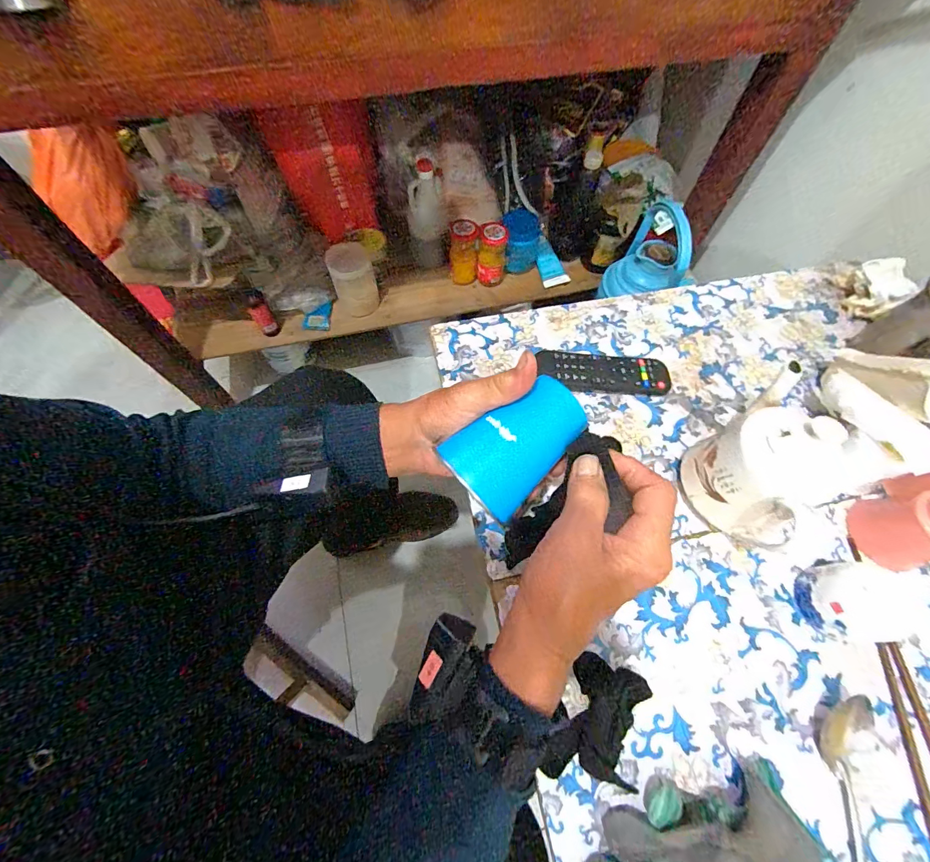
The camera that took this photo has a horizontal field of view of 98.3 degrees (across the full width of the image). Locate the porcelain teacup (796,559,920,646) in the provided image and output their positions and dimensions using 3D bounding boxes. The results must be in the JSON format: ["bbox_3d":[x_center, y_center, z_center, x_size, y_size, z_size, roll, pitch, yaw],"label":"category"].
[{"bbox_3d":[0.318,0.142,0.333,0.053,0.049,0.057,0,64,-1],"label":"porcelain teacup"}]

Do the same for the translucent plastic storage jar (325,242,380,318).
[{"bbox_3d":[-0.220,-0.298,0.798,0.080,0.107,0.075,1,65,-2],"label":"translucent plastic storage jar"}]

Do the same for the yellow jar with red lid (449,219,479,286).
[{"bbox_3d":[-0.003,-0.382,0.864,0.057,0.126,0.049,-3,65,-3],"label":"yellow jar with red lid"}]

